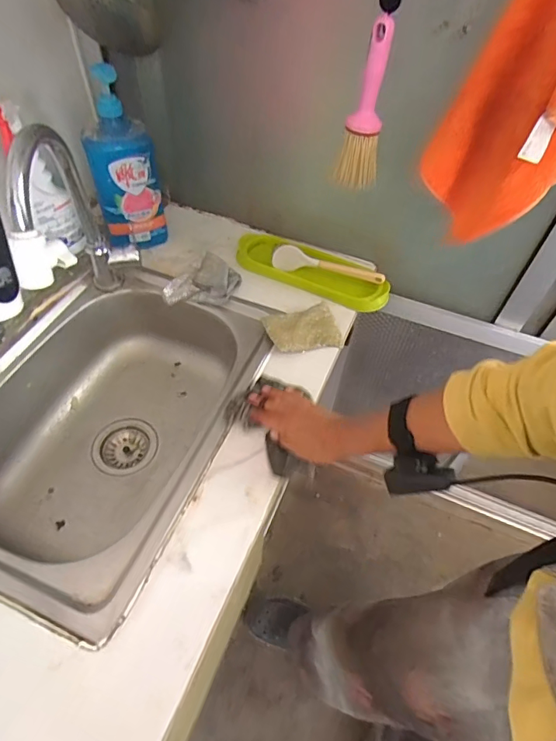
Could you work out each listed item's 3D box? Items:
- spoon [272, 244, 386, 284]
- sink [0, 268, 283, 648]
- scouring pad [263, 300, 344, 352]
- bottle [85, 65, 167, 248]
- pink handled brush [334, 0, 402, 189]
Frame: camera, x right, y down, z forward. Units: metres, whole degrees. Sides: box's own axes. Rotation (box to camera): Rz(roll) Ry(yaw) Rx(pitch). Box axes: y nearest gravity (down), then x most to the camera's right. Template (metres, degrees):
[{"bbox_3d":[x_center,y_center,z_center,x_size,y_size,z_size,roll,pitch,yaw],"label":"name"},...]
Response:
[{"bbox_3d":[0.089,-0.182,0.807,0.196,0.040,0.031,12,54,6],"label":"spoon"},{"bbox_3d":[-0.264,0.086,0.724,0.388,0.183,0.524,20,55,11],"label":"sink"},{"bbox_3d":[0.040,-0.068,0.733,0.113,0.023,0.077,-14,55,-13],"label":"scouring pad"},{"bbox_3d":[-0.258,-0.333,0.758,0.106,0.279,0.067,-23,58,-19],"label":"bottle"},{"bbox_3d":[0.126,-0.378,0.639,0.065,0.226,0.055,10,54,4],"label":"pink handled brush"}]

